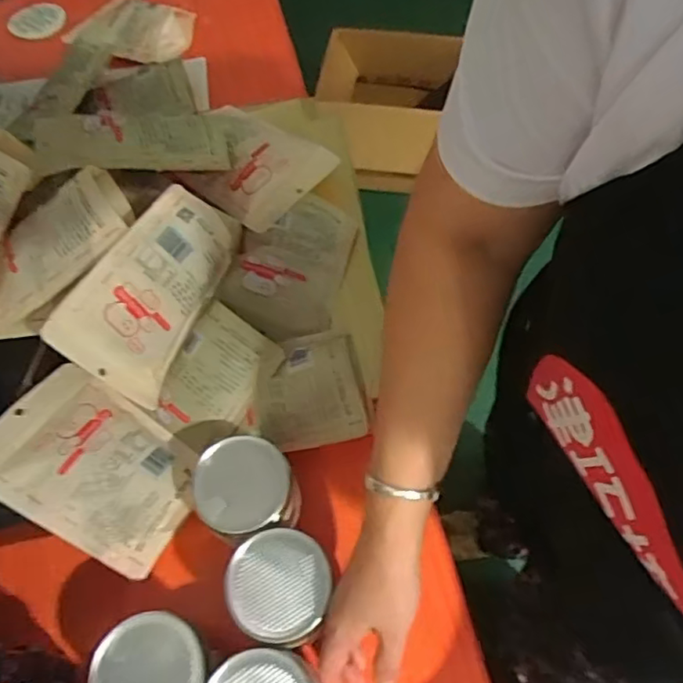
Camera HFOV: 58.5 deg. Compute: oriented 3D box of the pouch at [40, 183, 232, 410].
[{"bbox_3d":[-0.176,-0.049,0.574,0.025,0.125,0.183,21,71,38],"label":"pouch"}]

